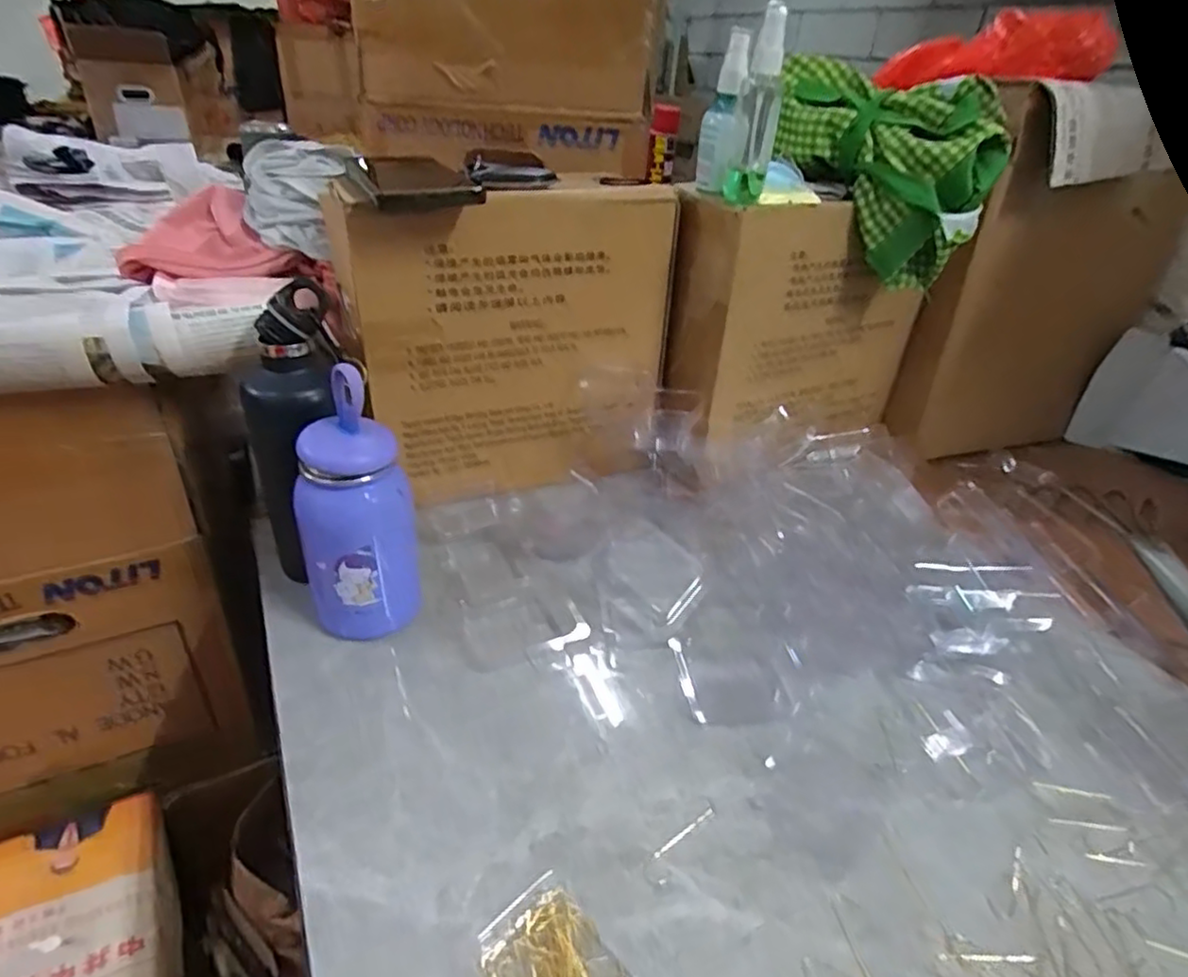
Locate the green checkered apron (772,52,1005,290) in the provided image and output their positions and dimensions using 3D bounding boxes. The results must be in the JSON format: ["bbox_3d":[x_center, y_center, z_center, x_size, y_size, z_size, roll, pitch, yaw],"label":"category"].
[{"bbox_3d":[0.249,-0.282,0.597,0.200,0.153,0.080,24,38,27],"label":"green checkered apron"}]

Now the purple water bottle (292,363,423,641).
[{"bbox_3d":[-0.162,0.022,0.448,0.070,0.177,0.060,13,34,13],"label":"purple water bottle"}]

